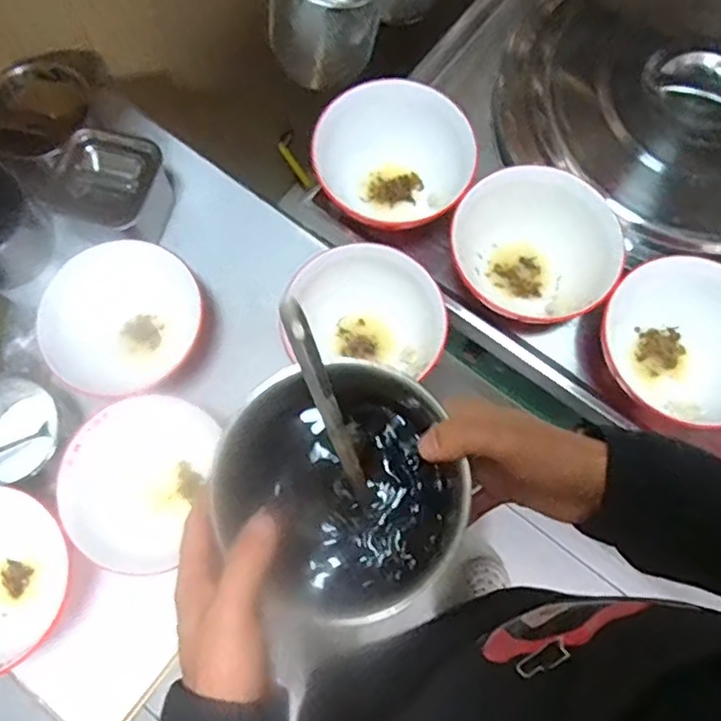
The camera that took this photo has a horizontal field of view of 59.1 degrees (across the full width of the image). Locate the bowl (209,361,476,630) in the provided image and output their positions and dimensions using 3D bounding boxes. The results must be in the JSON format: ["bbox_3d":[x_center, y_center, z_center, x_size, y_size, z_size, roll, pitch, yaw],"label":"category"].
[{"bbox_3d":[-0.010,0.084,0.419,0.145,0.066,0.160,-39,78,-10],"label":"bowl"}]

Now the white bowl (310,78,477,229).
[{"bbox_3d":[0.040,-0.228,0.708,0.173,0.081,0.152,5,74,1],"label":"white bowl"}]

